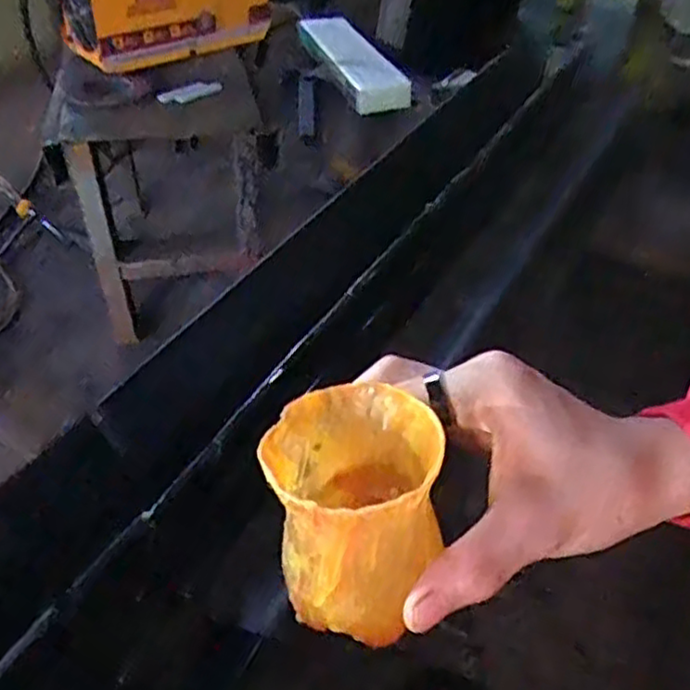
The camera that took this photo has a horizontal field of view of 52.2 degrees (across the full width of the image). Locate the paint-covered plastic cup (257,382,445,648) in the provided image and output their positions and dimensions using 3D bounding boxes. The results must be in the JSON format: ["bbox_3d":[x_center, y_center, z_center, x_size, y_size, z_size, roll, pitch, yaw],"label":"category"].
[{"bbox_3d":[0.003,0.057,0.244,0.056,0.060,0.067,-5,42,-7],"label":"paint-covered plastic cup"}]

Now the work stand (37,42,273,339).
[{"bbox_3d":[-0.214,-0.200,0.902,0.243,0.270,0.227,-7,42,-7],"label":"work stand"}]

